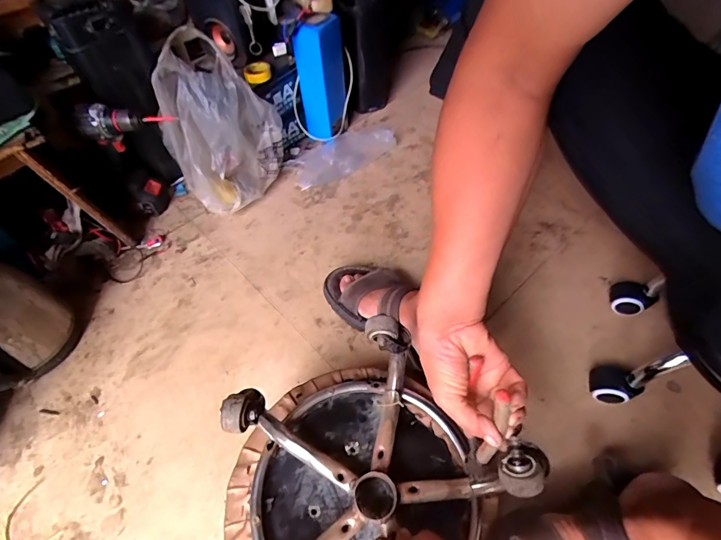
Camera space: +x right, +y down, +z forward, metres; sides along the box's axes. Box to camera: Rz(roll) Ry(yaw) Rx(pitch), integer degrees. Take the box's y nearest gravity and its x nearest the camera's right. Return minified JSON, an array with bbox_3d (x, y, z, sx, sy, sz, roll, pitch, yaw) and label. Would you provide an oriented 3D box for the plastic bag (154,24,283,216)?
[{"bbox_3d":[-0.277,-0.283,0.814,0.145,0.296,0.221,30,61,22],"label":"plastic bag"}]

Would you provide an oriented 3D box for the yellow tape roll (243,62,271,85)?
[{"bbox_3d":[-0.217,-0.417,0.853,0.054,0.023,0.054,-2,54,2],"label":"yellow tape roll"}]

